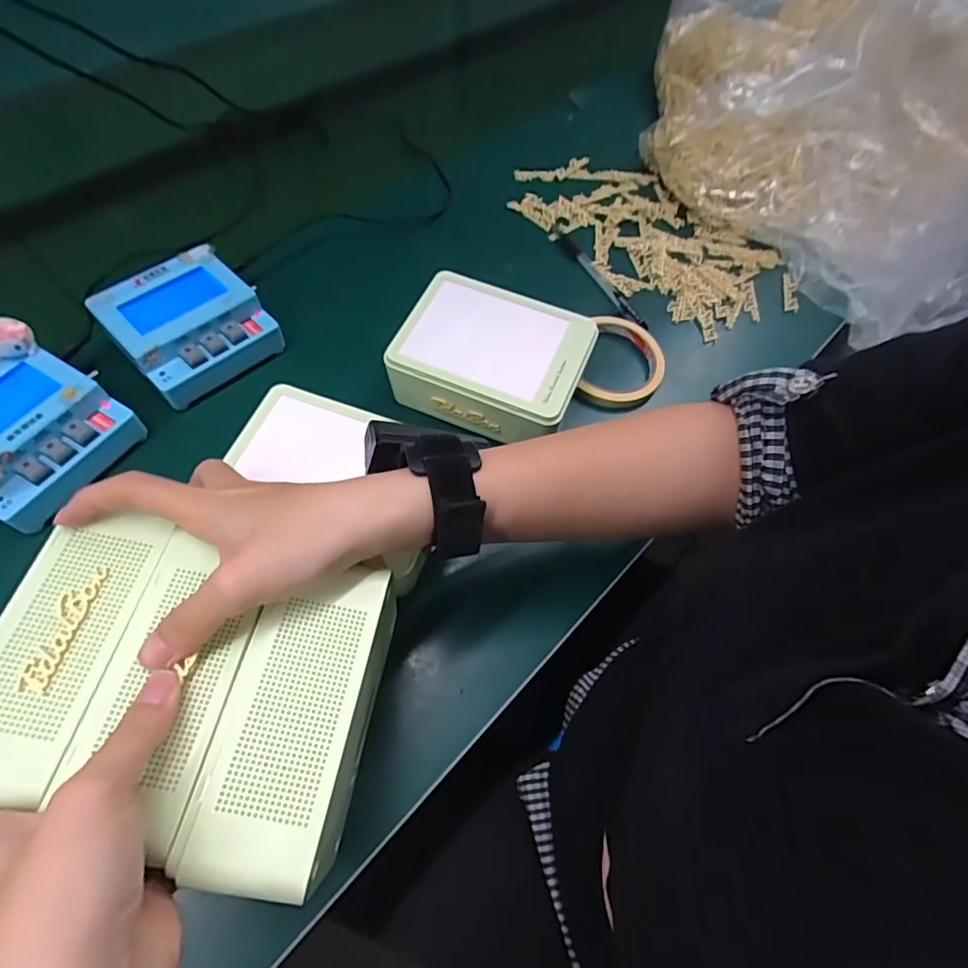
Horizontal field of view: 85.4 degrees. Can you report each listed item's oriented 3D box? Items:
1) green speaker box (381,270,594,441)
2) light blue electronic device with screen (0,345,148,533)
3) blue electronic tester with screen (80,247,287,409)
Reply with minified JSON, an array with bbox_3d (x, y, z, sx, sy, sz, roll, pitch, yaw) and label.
[{"bbox_3d":[0.003,-0.095,0.416,0.144,0.065,0.105,23,61,8],"label":"green speaker box"},{"bbox_3d":[-0.311,-0.033,0.360,0.100,0.052,0.102,29,62,11],"label":"light blue electronic device with screen"},{"bbox_3d":[-0.233,-0.125,0.419,0.100,0.053,0.099,-40,70,-23],"label":"blue electronic tester with screen"}]

